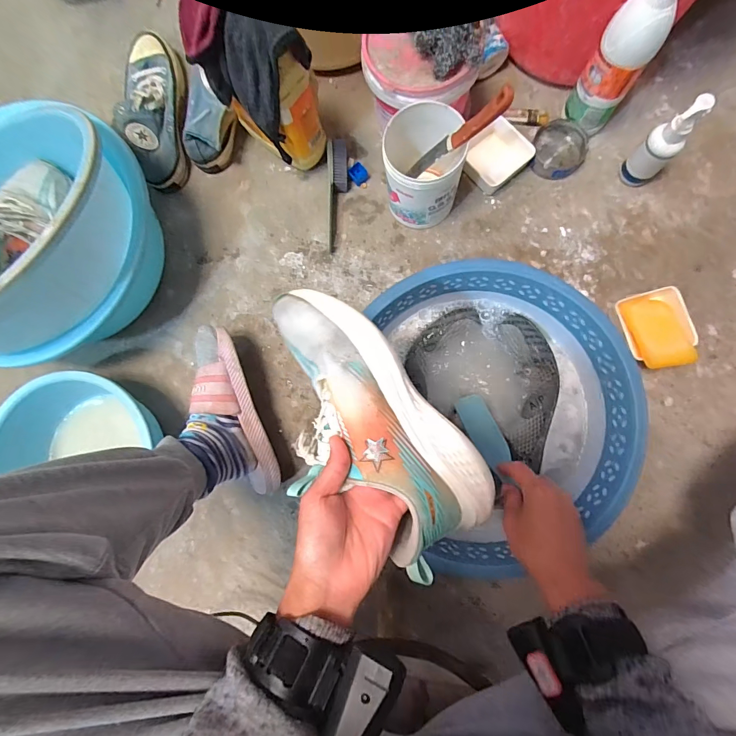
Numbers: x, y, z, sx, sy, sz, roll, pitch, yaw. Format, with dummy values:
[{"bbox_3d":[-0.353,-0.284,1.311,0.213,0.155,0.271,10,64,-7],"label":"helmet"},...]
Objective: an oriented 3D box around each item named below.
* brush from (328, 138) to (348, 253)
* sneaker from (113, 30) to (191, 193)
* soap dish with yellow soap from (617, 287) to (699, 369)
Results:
[{"bbox_3d":[-0.047,-0.277,0.610,0.032,0.034,0.177,0,84,6],"label":"brush"},{"bbox_3d":[-0.349,-0.421,0.629,0.088,0.081,0.261,-7,83,4],"label":"sneaker"},{"bbox_3d":[0.403,-0.055,0.545,0.086,0.054,0.111,-12,82,3],"label":"soap dish with yellow soap"}]

